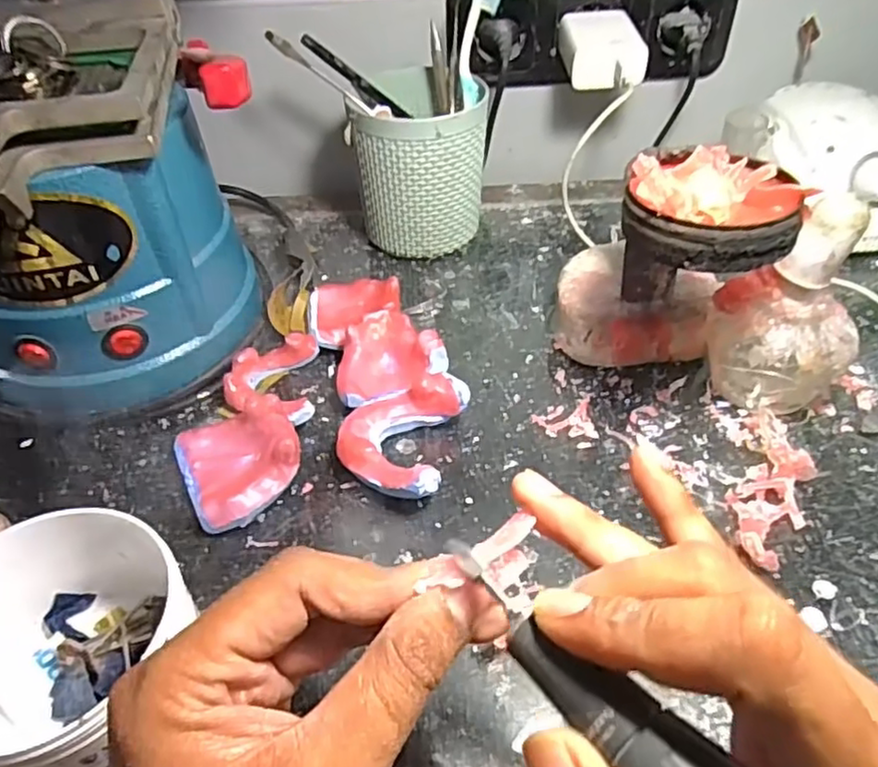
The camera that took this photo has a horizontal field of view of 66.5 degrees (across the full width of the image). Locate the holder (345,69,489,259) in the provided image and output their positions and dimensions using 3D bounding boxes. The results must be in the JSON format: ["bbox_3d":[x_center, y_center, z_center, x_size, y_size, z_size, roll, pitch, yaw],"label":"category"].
[{"bbox_3d":[-0.011,-0.159,0.492,0.088,0.111,0.092,1,44,3],"label":"holder"}]

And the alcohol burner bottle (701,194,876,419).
[{"bbox_3d":[0.182,-0.035,0.350,0.072,0.117,0.057,28,52,27],"label":"alcohol burner bottle"}]

